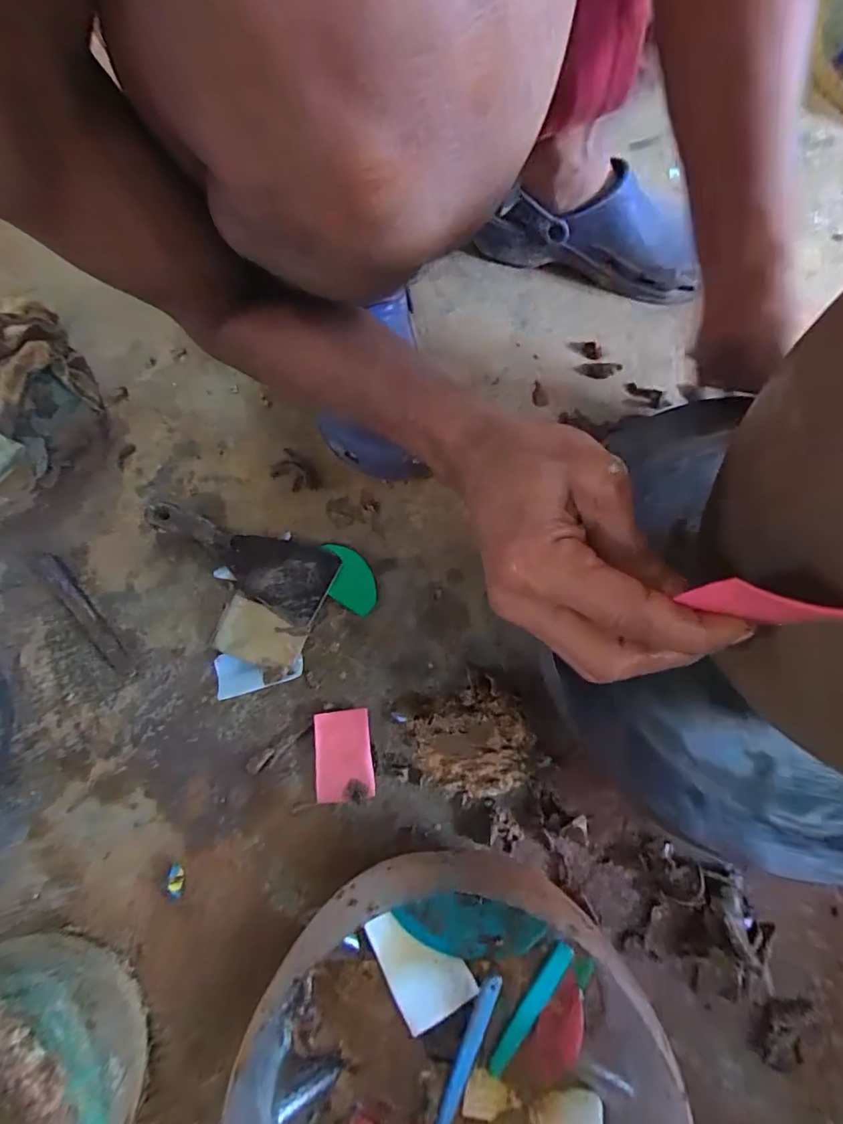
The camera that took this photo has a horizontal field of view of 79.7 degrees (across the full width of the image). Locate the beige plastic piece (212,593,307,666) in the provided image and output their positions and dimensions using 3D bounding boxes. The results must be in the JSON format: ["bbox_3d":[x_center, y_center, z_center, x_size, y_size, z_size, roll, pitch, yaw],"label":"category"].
[{"bbox_3d":[-0.146,0.066,0.456,0.074,0.012,0.050,19,75,8],"label":"beige plastic piece"}]

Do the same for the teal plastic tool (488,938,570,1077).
[{"bbox_3d":[0.078,0.317,0.359,0.013,0.006,0.096,36,78,12],"label":"teal plastic tool"}]

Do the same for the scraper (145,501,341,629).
[{"bbox_3d":[-0.172,-0.008,0.471,0.178,0.026,0.069,23,75,8],"label":"scraper"}]

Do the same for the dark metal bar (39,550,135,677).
[{"bbox_3d":[-0.312,0.049,0.468,0.020,0.013,0.146,-41,76,-10],"label":"dark metal bar"}]

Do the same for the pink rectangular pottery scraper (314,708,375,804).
[{"bbox_3d":[-0.066,0.163,0.425,0.047,0.012,0.071,-7,73,0],"label":"pink rectangular pottery scraper"}]

